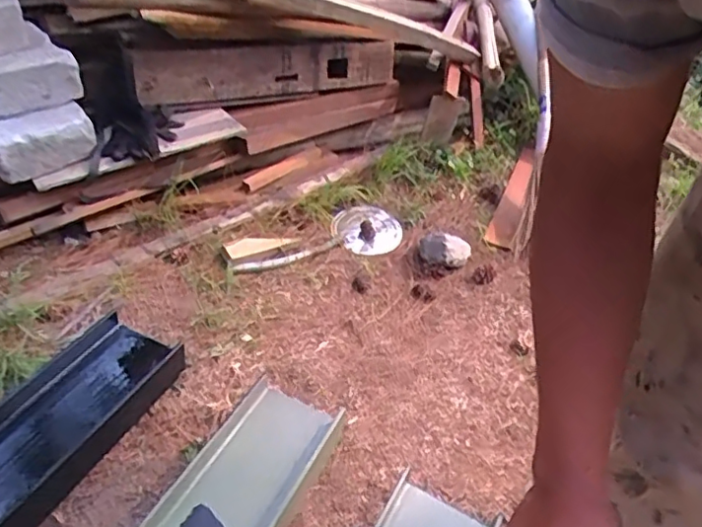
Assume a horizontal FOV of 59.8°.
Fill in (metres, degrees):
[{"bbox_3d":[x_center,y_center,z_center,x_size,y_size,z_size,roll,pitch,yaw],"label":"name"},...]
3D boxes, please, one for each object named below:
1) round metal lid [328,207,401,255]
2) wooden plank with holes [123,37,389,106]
[{"bbox_3d":[0.041,-0.088,1.584,0.178,0.029,0.178,3,39,-3],"label":"round metal lid"},{"bbox_3d":[-0.201,-0.512,1.599,0.725,0.150,0.102,-17,44,-25],"label":"wooden plank with holes"}]

